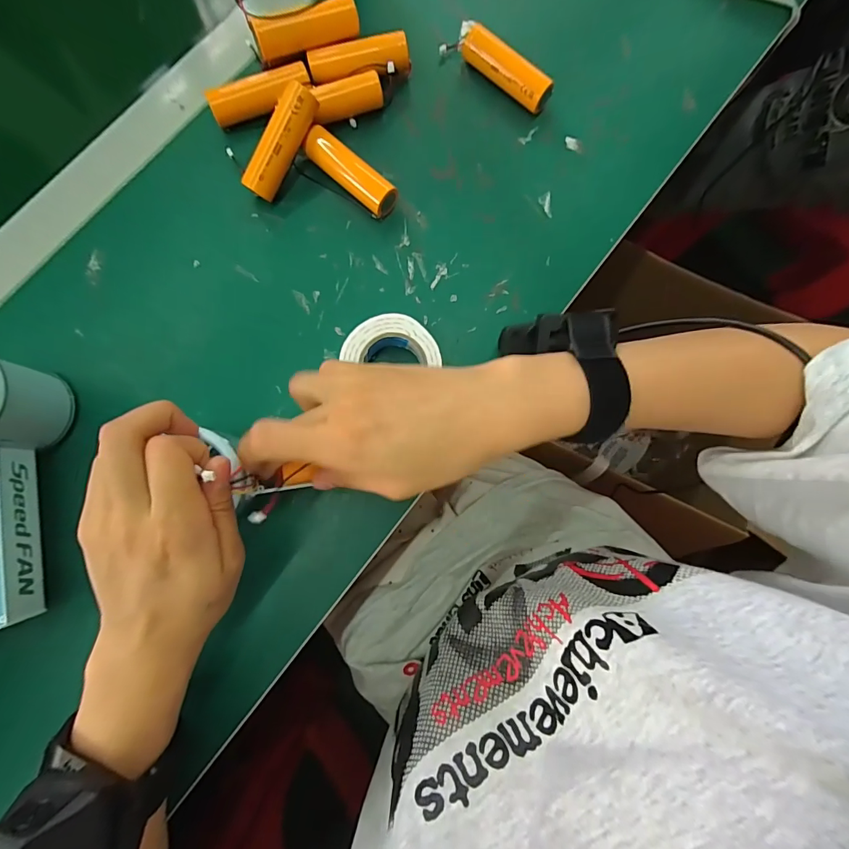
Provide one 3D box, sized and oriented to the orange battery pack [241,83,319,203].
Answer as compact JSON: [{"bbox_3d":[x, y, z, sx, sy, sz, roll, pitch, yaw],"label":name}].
[{"bbox_3d":[-0.096,-0.186,0.278,0.016,0.022,0.071,35,104,3],"label":"orange battery pack"}]

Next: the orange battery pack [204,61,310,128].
[{"bbox_3d":[-0.117,-0.237,0.299,0.072,0.021,0.019,-26,83,-6],"label":"orange battery pack"}]

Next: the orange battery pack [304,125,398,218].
[{"bbox_3d":[-0.051,-0.176,0.294,0.072,0.019,0.020,41,81,4],"label":"orange battery pack"}]

